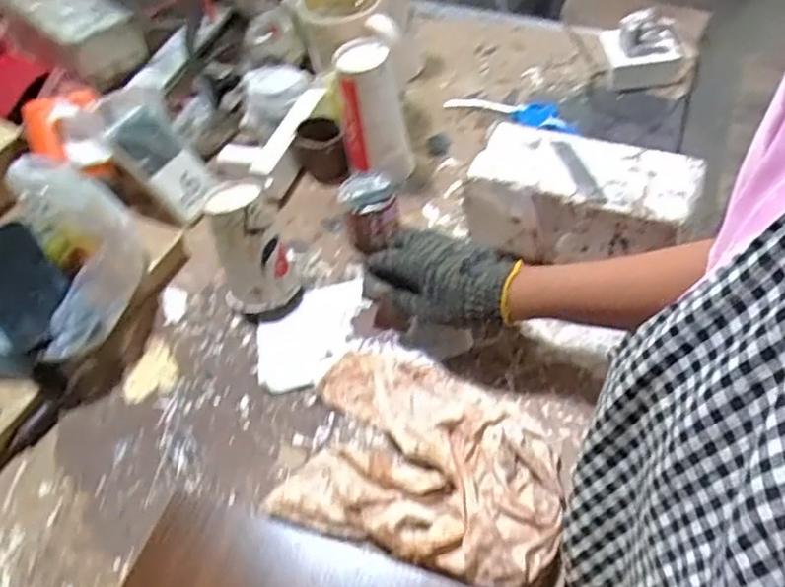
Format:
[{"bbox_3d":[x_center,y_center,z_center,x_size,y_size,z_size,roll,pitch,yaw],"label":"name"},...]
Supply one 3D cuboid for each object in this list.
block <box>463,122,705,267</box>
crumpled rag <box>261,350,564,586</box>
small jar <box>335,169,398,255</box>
[{"bbox_3d":[0.193,-0.100,0.694,0.216,0.104,0.107,18,57,16],"label":"block"},{"bbox_3d":[0.031,0.142,0.586,0.241,0.073,0.188,16,56,14],"label":"crumpled rag"},{"bbox_3d":[-0.029,-0.096,0.761,0.067,0.069,0.071,-12,54,-6],"label":"small jar"}]

